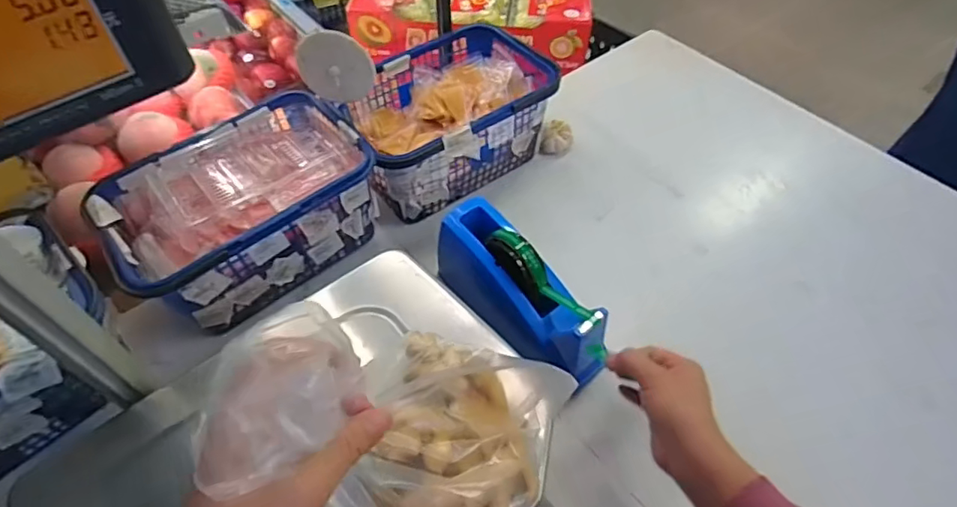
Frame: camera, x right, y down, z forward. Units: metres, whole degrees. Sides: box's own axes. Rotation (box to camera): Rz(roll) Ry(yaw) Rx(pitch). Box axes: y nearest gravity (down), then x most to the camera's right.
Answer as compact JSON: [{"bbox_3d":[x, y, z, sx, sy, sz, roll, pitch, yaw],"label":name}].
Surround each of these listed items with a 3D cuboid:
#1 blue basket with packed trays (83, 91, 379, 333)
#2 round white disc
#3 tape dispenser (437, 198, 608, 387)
[{"bbox_3d":[-0.262,-0.050,0.630,0.266,0.113,0.177,-35,61,-23],"label":"blue basket with packed trays"},{"bbox_3d":[-0.155,-0.204,0.608,0.078,0.072,0.007,-7,30,-7],"label":"round white disc"},{"bbox_3d":[0.039,0.040,0.588,0.078,0.099,0.228,-36,66,-24],"label":"tape dispenser"}]

